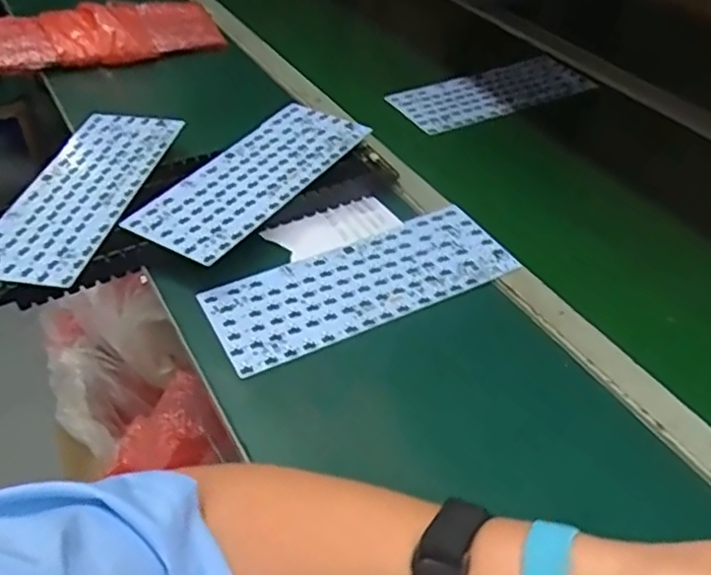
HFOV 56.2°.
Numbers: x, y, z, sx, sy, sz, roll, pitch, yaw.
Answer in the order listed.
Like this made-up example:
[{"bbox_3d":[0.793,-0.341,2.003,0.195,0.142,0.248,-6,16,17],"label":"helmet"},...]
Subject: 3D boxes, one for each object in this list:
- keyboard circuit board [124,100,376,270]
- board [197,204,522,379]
[{"bbox_3d":[-0.109,-0.130,0.755,0.112,0.009,0.307,27,48,20],"label":"keyboard circuit board"},{"bbox_3d":[0.008,-0.008,0.668,0.306,0.004,0.117,-20,47,-21],"label":"board"}]

